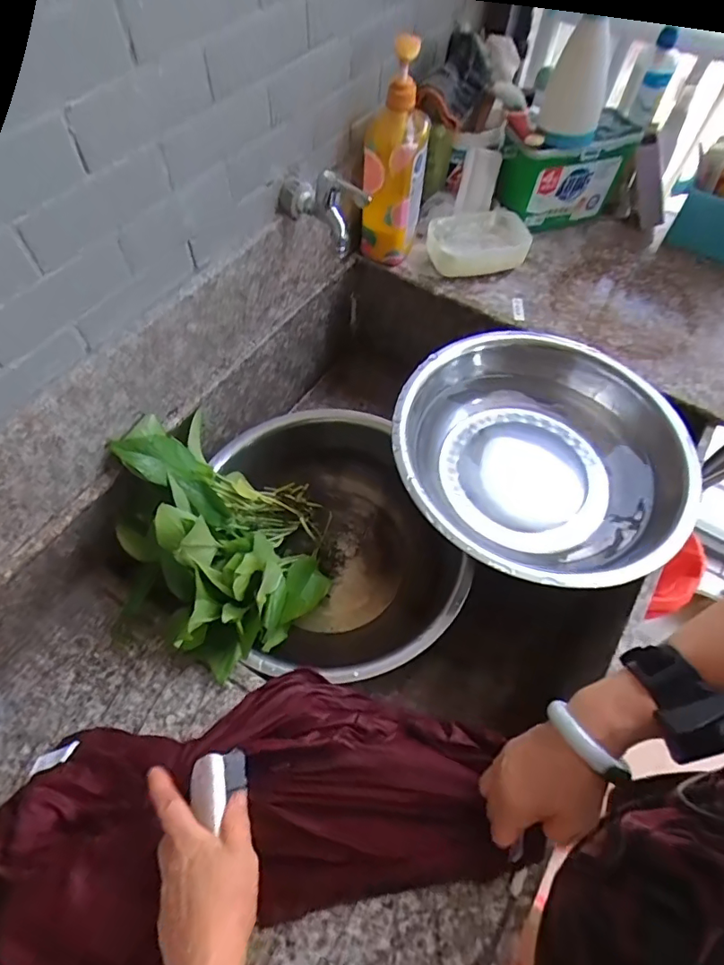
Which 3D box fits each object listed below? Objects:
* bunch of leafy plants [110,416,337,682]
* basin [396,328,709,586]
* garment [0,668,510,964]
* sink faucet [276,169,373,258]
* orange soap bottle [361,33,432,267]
[{"bbox_3d":[-0.152,0.053,0.620,0.223,0.175,0.263,-31,66,-19],"label":"bunch of leafy plants"},{"bbox_3d":[0.211,-0.032,0.665,0.344,0.114,0.333,1,60,-2],"label":"basin"},{"bbox_3d":[-0.111,0.303,0.468,0.456,0.092,0.209,-11,61,-6],"label":"garment"},{"bbox_3d":[-0.045,-0.330,0.605,0.113,0.074,0.036,25,62,12],"label":"sink faucet"},{"bbox_3d":[0.045,-0.423,0.679,0.077,0.250,0.061,17,60,7],"label":"orange soap bottle"}]

